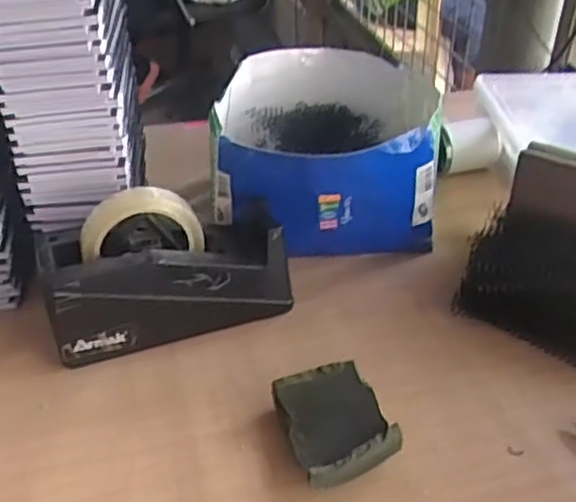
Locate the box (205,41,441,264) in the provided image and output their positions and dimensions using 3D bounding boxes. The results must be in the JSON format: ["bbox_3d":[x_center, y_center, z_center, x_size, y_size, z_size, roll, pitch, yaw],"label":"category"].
[{"bbox_3d":[0.038,-0.109,0.714,0.212,0.128,0.230,-1,40,-2],"label":"box"}]

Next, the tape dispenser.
[{"bbox_3d":[-0.104,0.009,0.584,0.201,0.115,0.084,-14,42,-16],"label":"tape dispenser"}]

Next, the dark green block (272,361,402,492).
[{"bbox_3d":[0.036,0.131,0.500,0.071,0.038,0.092,-12,42,-14],"label":"dark green block"}]

